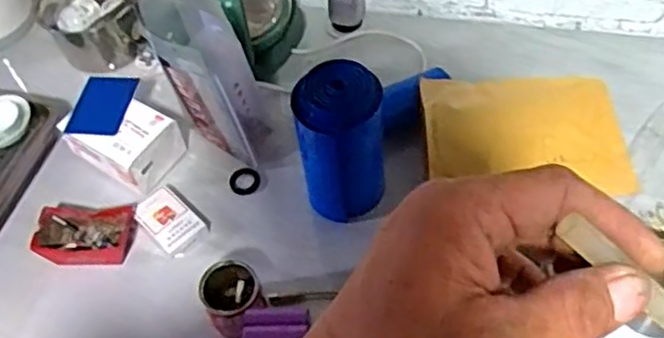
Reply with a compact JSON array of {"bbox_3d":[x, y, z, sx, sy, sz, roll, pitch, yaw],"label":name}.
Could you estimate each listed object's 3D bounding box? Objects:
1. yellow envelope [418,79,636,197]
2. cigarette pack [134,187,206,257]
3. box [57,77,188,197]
[{"bbox_3d":[0.241,-0.052,0.846,0.249,0.028,0.175,1,59,-4],"label":"yellow envelope"},{"bbox_3d":[-0.199,0.064,0.823,0.056,0.026,0.078,-40,60,-21],"label":"cigarette pack"},{"bbox_3d":[-0.272,-0.048,0.871,0.135,0.076,0.110,27,61,23],"label":"box"}]

